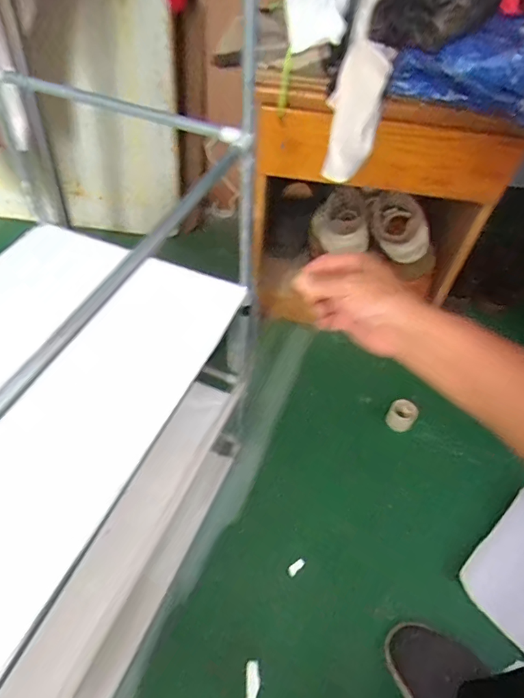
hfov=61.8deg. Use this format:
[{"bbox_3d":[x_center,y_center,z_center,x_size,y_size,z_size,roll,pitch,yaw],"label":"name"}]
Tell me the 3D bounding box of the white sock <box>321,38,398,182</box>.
[{"bbox_3d":[0.118,-0.295,0.557,0.064,0.155,0.045,12,50,5],"label":"white sock"}]

